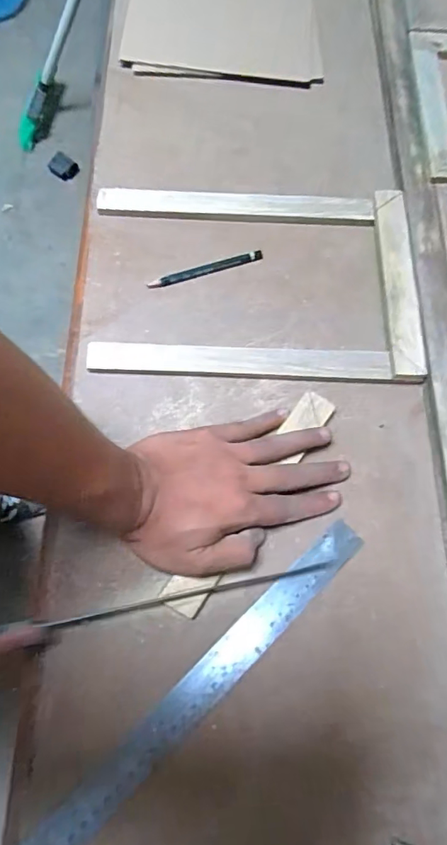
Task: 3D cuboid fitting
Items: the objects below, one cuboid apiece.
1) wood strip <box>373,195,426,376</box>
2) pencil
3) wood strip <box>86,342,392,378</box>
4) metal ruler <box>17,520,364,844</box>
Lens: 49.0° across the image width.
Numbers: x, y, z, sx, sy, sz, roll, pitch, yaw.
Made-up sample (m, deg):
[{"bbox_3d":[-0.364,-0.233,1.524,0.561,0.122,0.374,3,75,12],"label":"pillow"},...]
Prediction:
[{"bbox_3d":[0.162,-0.135,0.458,0.028,0.007,0.195,0,72,1],"label":"wood strip"},{"bbox_3d":[-0.016,-0.144,0.461,0.111,0.007,0.010,-17,72,-5],"label":"pencil"},{"bbox_3d":[0.015,-0.054,0.428,0.260,0.015,0.027,2,72,1],"label":"wood strip"},{"bbox_3d":[-0.013,0.194,0.356,0.319,0.007,0.034,-41,79,-15],"label":"metal ruler"}]

